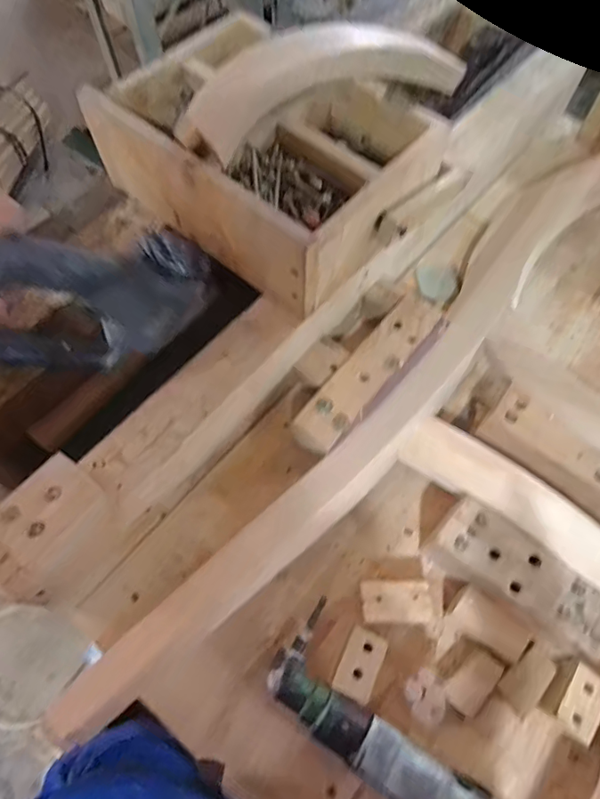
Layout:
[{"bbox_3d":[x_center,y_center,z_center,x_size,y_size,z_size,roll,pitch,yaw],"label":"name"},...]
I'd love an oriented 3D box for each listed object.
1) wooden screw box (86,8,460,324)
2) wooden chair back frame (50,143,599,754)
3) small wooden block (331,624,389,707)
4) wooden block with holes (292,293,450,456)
[{"bbox_3d":[-0.030,-0.265,0.525,0.290,0.105,0.234,37,70,15],"label":"wooden screw box"},{"bbox_3d":[0.303,0.035,0.496,0.467,0.110,0.957,38,70,16],"label":"wooden chair back frame"},{"bbox_3d":[0.056,0.246,0.465,0.034,0.026,0.058,24,67,10],"label":"small wooden block"},{"bbox_3d":[0.081,-0.025,0.570,0.062,0.049,0.226,37,70,15],"label":"wooden block with holes"}]

